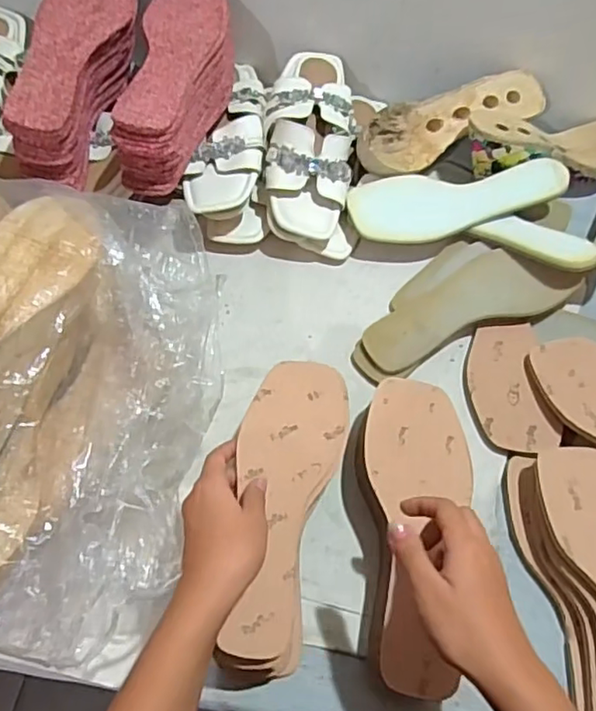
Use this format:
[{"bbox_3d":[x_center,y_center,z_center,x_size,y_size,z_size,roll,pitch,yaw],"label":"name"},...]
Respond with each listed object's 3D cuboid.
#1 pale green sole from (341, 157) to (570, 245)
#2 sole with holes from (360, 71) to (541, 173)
[{"bbox_3d":[0.189,-0.169,0.671,0.206,0.020,0.081,-4,76,10],"label":"pale green sole"},{"bbox_3d":[0.169,-0.274,0.699,0.232,0.042,0.081,-25,65,-12],"label":"sole with holes"}]

